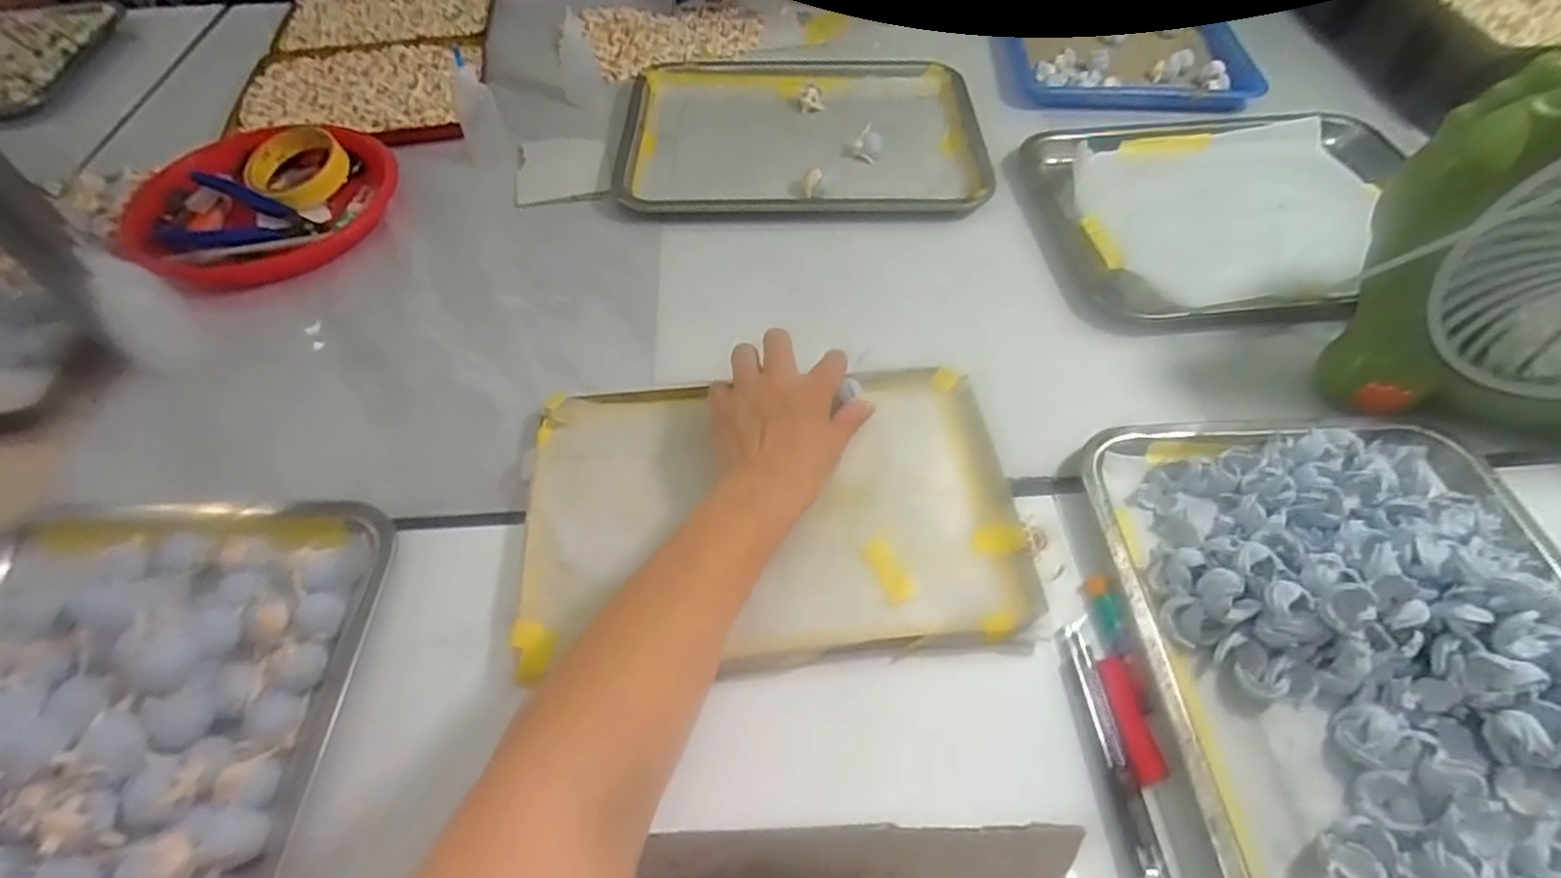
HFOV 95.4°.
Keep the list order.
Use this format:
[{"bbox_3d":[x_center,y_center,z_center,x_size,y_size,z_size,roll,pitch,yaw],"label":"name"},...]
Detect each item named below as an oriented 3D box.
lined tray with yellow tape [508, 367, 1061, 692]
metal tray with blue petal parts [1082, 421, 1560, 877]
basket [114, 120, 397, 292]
[{"bbox_3d":[-0.007,0.043,0.458,0.302,0.015,0.202,-6,53,-3],"label":"lined tray with yellow tape"},{"bbox_3d":[0.331,0.125,0.367,0.262,0.043,0.351,-2,53,0],"label":"metal tray with blue petal parts"},{"bbox_3d":[-0.464,-0.212,0.634,0.183,0.038,0.215,10,54,9],"label":"basket"}]

